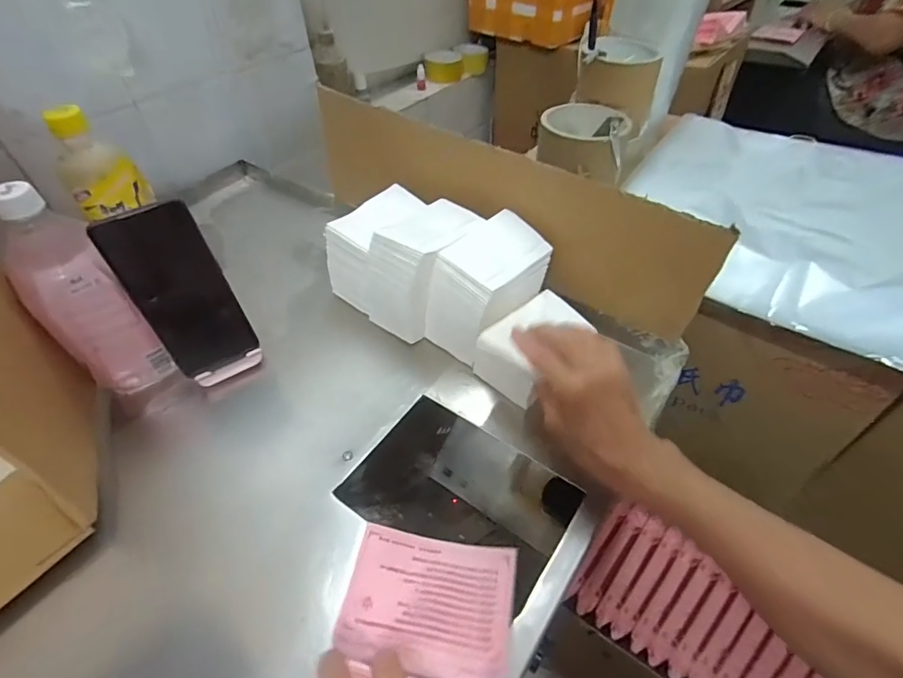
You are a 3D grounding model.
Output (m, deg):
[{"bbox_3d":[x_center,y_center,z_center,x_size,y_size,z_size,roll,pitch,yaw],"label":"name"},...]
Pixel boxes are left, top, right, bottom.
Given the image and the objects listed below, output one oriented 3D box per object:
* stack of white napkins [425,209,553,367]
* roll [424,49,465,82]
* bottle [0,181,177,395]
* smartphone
[{"bbox_3d":[0.038,-0.055,0.468,0.078,0.110,0.112,32,55,28],"label":"stack of white napkins"},{"bbox_3d":[-0.018,-0.668,1.134,0.097,0.042,0.116,-5,47,-3],"label":"roll"},{"bbox_3d":[-0.327,-0.032,0.413,0.066,0.197,0.059,-32,54,-25],"label":"bottle"},{"bbox_3d":[-0.246,-0.040,0.428,0.075,0.161,0.005,-29,39,-22],"label":"smartphone"}]

